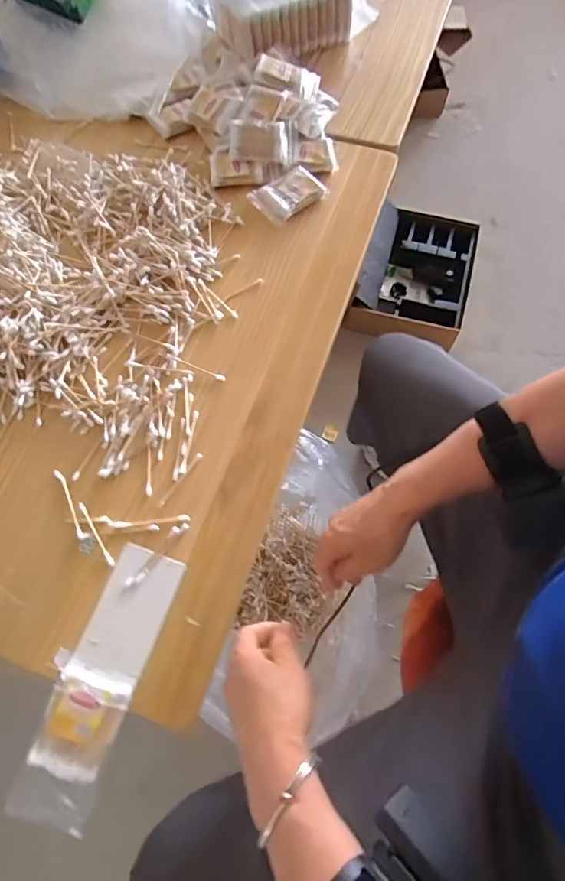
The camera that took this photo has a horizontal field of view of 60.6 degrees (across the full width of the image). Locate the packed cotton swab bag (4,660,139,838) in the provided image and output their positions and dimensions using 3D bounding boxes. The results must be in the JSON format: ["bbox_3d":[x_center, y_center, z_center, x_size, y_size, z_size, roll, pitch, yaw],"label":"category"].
[{"bbox_3d":[-0.175,0.253,0.405,0.063,0.016,0.116,16,67,8],"label":"packed cotton swab bag"}]

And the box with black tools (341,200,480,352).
[{"bbox_3d":[0.344,-0.418,1.204,0.252,0.082,0.370,19,69,5],"label":"box with black tools"}]

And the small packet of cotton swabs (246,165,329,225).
[{"bbox_3d":[0.009,-0.338,0.657,0.092,0.018,0.062,-36,70,-14],"label":"small packet of cotton swabs"}]

